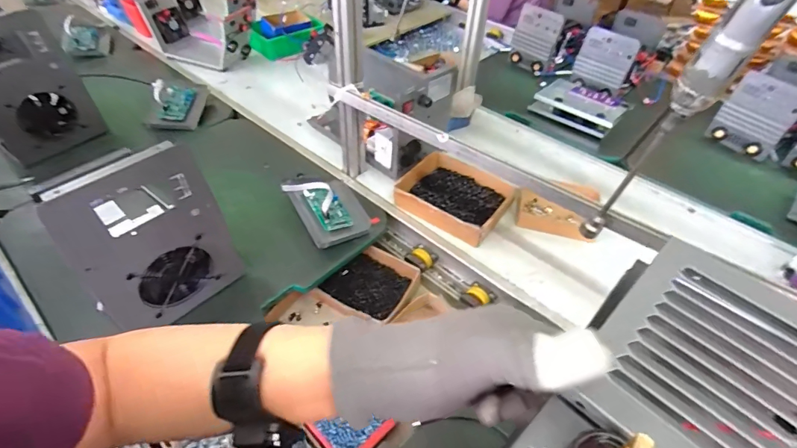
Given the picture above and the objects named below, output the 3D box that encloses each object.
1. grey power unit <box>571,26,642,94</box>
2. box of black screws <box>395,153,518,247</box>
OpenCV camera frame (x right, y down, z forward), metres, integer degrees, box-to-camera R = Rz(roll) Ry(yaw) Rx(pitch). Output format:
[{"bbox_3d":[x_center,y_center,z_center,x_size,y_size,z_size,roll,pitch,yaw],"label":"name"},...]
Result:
[{"bbox_3d":[0.622,-0.494,1.270,0.156,0.153,0.042,30,51,24],"label":"grey power unit"},{"bbox_3d":[0.131,-0.070,0.949,0.230,0.048,0.205,27,50,22],"label":"box of black screws"}]

